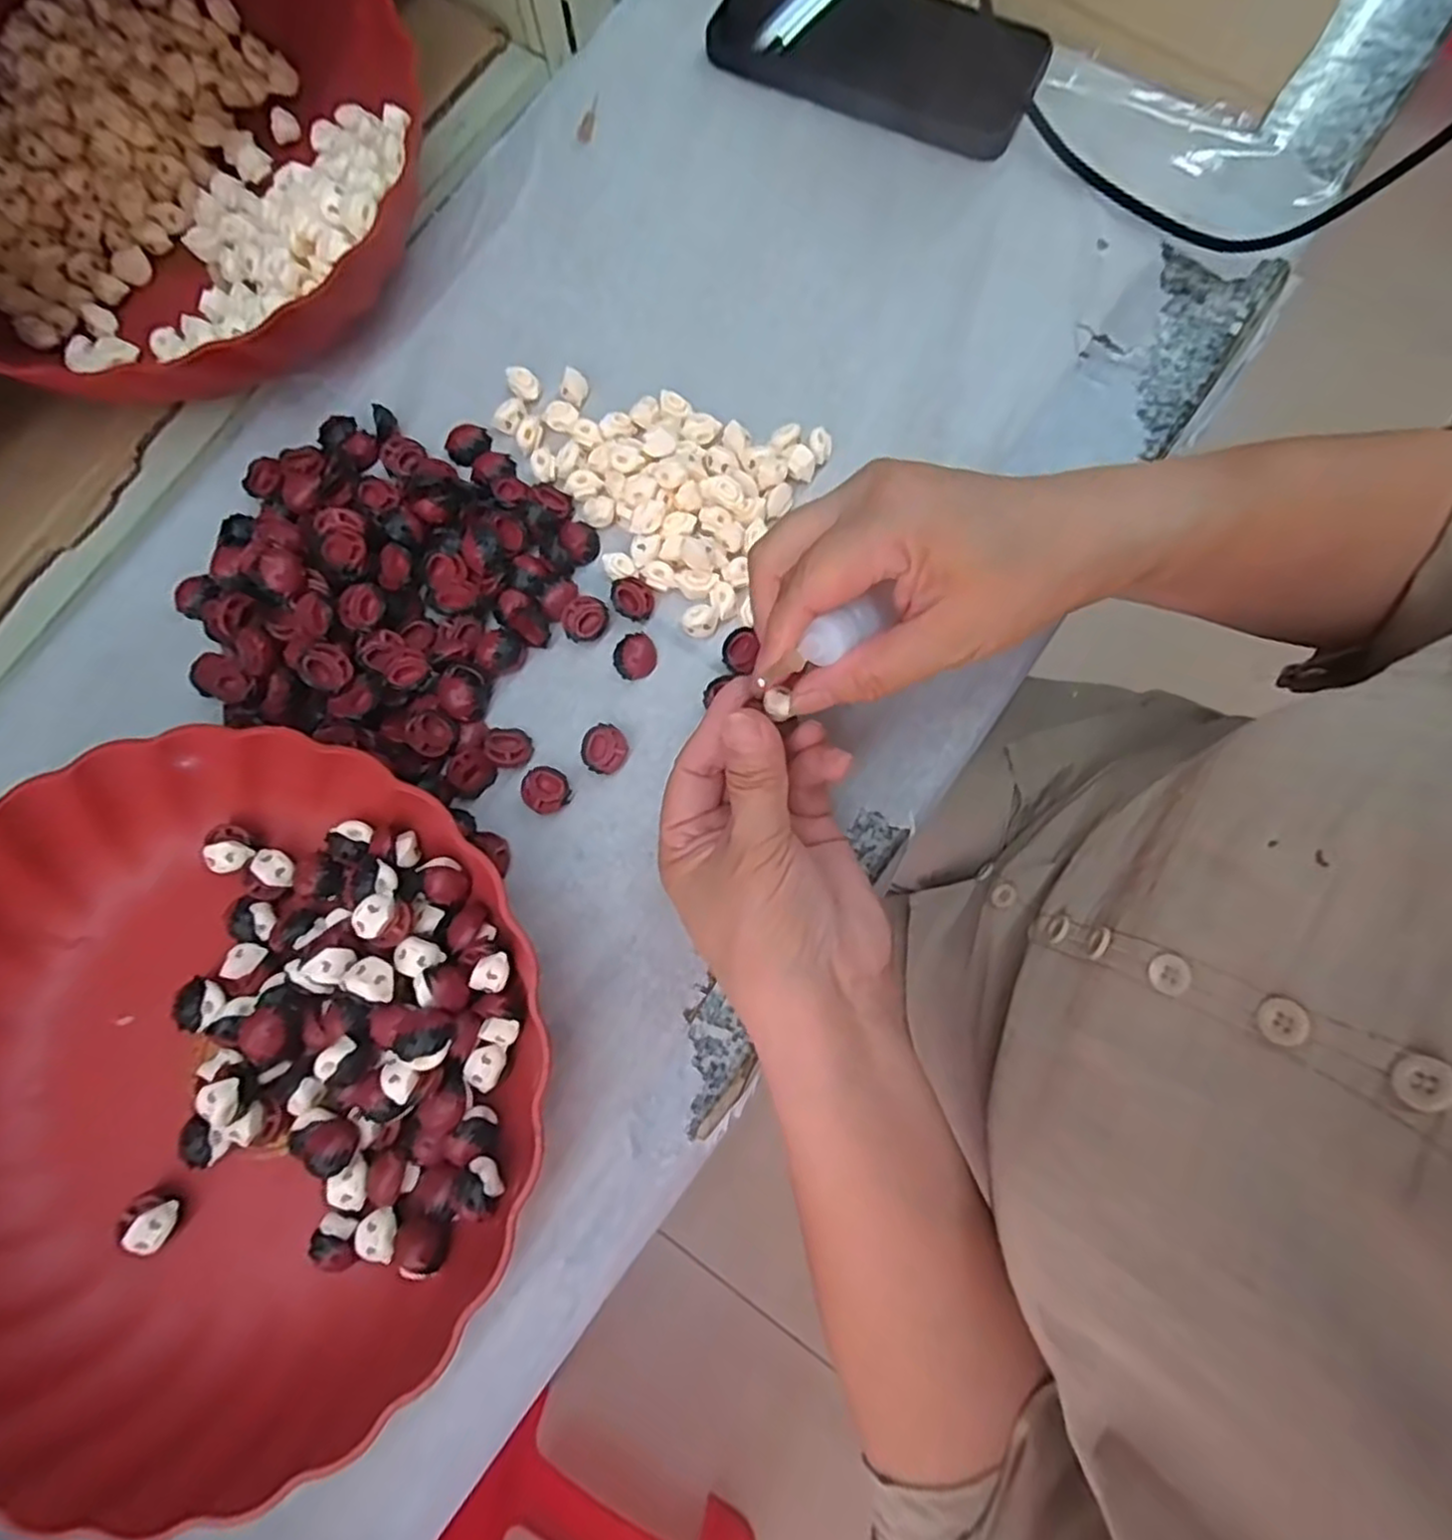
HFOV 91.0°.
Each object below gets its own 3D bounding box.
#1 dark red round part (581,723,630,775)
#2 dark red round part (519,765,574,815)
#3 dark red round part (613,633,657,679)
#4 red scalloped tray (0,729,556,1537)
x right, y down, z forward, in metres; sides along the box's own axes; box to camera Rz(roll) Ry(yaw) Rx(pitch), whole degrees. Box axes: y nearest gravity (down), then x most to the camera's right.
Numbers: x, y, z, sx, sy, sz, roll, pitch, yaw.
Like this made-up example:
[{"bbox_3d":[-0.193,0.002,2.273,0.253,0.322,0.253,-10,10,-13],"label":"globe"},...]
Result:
[{"bbox_3d":[-0.051,-0.009,0.301,0.019,0.008,0.019,0,79,1],"label":"dark red round part"},{"bbox_3d":[-0.075,0.009,0.298,0.018,0.007,0.019,0,79,1],"label":"dark red round part"},{"bbox_3d":[-0.040,-0.050,0.309,0.019,0.009,0.019,0,79,1],"label":"dark red round part"},{"bbox_3d":[-0.190,0.113,0.260,0.238,0.047,0.237,-8,78,-1],"label":"red scalloped tray"}]

